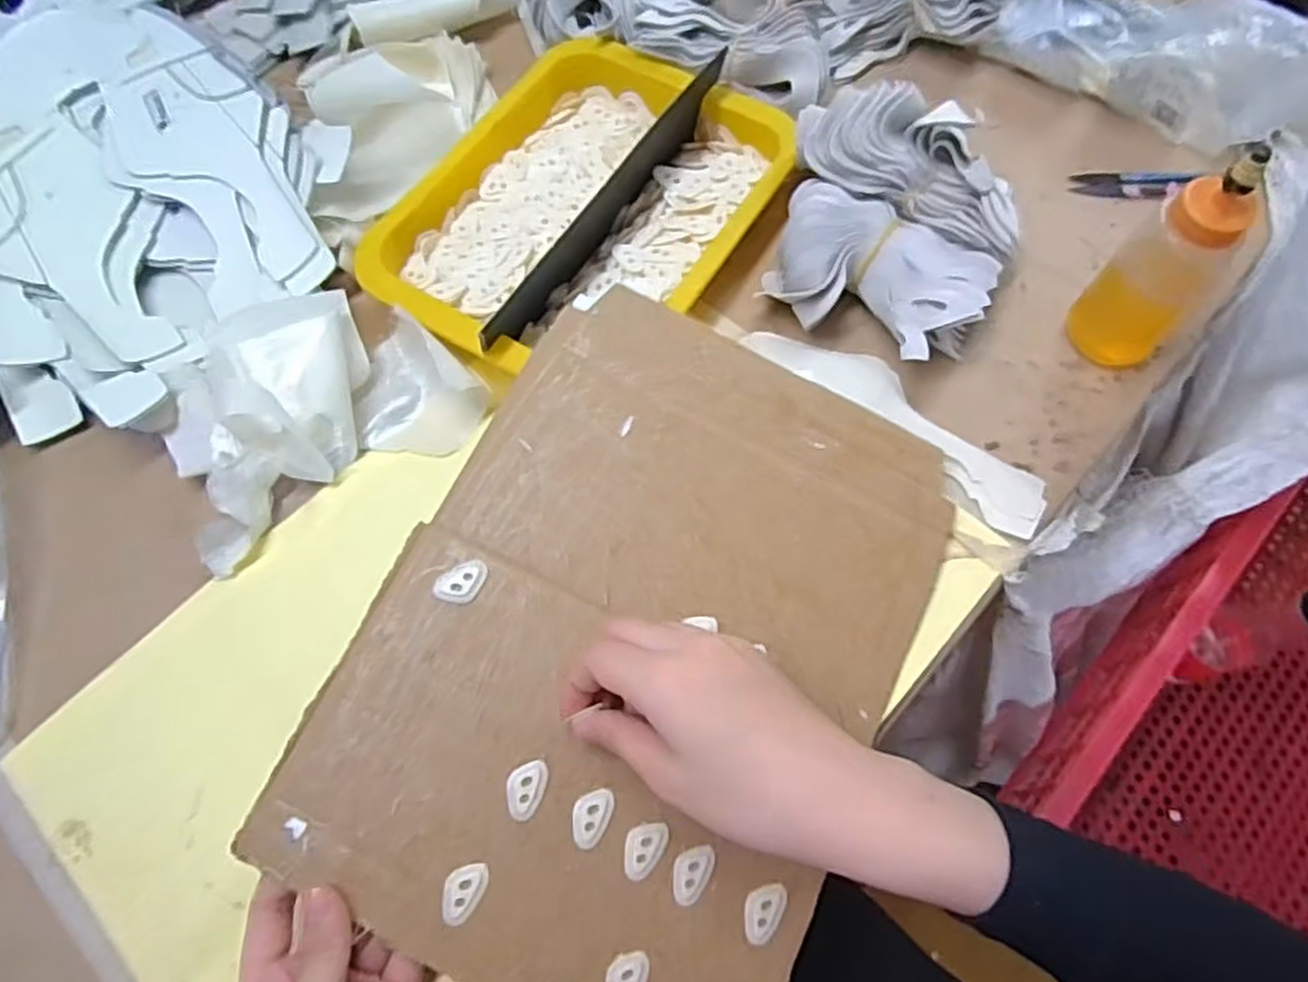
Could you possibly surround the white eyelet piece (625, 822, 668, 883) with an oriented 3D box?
[{"bbox_3d":[-0.004,0.161,0.341,0.018,0.004,0.024,9,66,5],"label":"white eyelet piece"}]

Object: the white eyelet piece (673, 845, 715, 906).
[{"bbox_3d":[0.017,0.171,0.341,0.016,0.004,0.025,12,67,7],"label":"white eyelet piece"}]

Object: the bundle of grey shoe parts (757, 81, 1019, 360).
[{"bbox_3d":[0.144,-0.166,0.456,0.143,0.070,0.164,26,69,12],"label":"bundle of grey shoe parts"}]

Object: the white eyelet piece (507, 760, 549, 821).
[{"bbox_3d":[-0.058,0.134,0.342,0.016,0.004,0.025,13,67,7],"label":"white eyelet piece"}]

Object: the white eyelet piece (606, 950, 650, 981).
[{"bbox_3d":[-0.012,0.210,0.326,0.017,0.005,0.025,19,68,10],"label":"white eyelet piece"}]

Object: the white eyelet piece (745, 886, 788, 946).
[{"bbox_3d":[0.049,0.189,0.342,0.017,0.004,0.026,23,69,11],"label":"white eyelet piece"}]

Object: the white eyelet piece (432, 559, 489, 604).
[{"bbox_3d":[-0.091,0.043,0.362,0.017,0.007,0.026,34,71,15],"label":"white eyelet piece"}]

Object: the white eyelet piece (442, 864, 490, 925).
[{"bbox_3d":[-0.082,0.172,0.327,0.015,0.004,0.026,22,68,11],"label":"white eyelet piece"}]

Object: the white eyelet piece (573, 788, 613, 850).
[{"bbox_3d":[-0.028,0.146,0.341,0.015,0.004,0.025,18,68,9],"label":"white eyelet piece"}]

